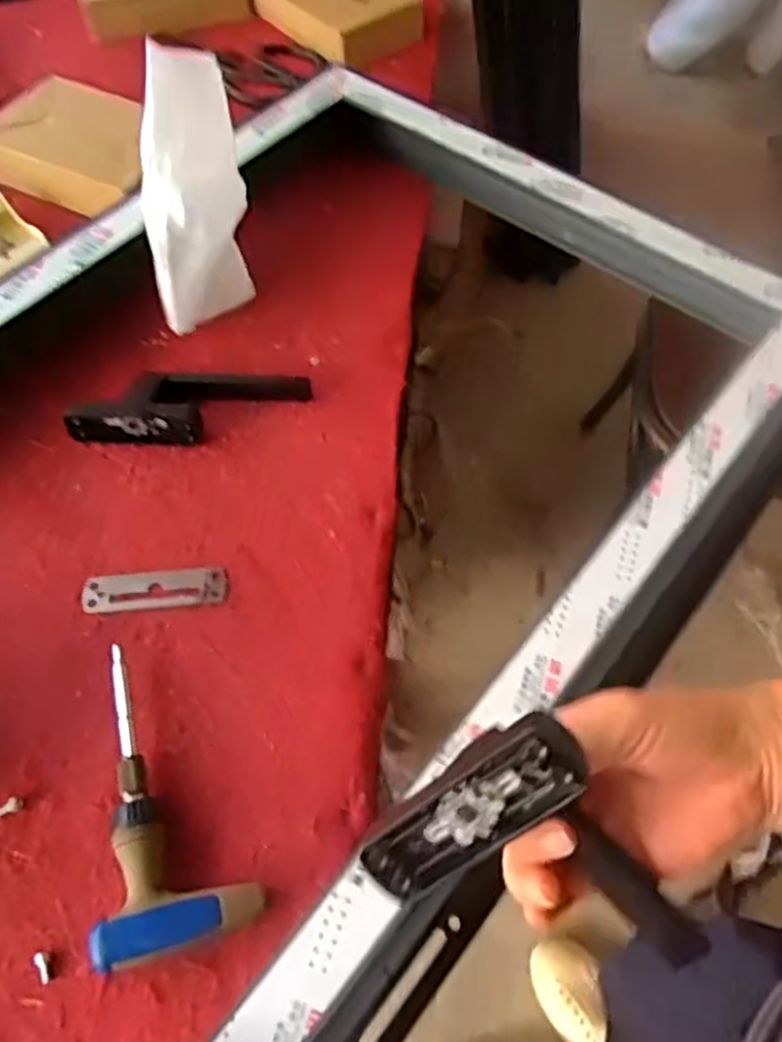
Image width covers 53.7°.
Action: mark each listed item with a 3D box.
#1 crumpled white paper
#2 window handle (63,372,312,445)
[{"bbox_3d":[-0.156,-0.266,0.627,0.081,0.199,0.028,-20,28,-40],"label":"crumpled white paper"},{"bbox_3d":[-0.158,-0.093,0.605,0.179,0.033,0.063,0,58,0],"label":"window handle"}]

